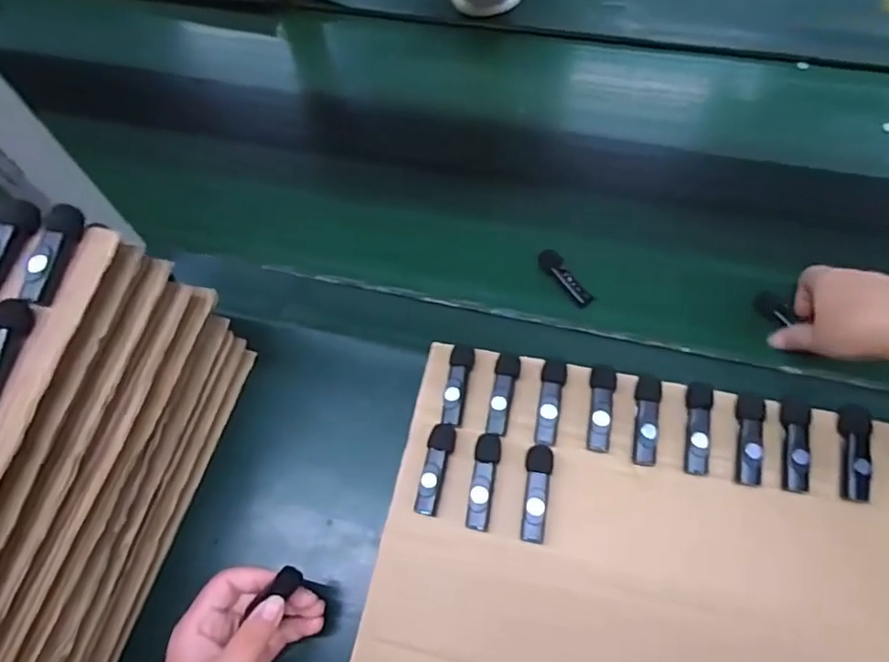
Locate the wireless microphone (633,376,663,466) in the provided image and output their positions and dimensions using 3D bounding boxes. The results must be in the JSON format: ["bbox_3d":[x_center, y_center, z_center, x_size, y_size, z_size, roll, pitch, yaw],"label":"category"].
[{"bbox_3d":[0.145,0.063,0.413,0.017,0.015,0.063,7,61,8],"label":"wireless microphone"}]

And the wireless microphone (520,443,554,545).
[{"bbox_3d":[0.062,0.111,0.399,0.019,0.016,0.065,15,65,-1],"label":"wireless microphone"}]

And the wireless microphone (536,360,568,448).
[{"bbox_3d":[0.078,0.052,0.422,0.017,0.011,0.062,8,61,9],"label":"wireless microphone"}]

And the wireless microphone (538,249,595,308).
[{"bbox_3d":[0.112,-0.049,0.537,0.019,0.014,0.068,-32,63,-13],"label":"wireless microphone"}]

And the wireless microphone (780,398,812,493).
[{"bbox_3d":[0.243,0.076,0.399,0.019,0.012,0.067,10,62,10],"label":"wireless microphone"}]

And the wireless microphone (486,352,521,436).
[{"bbox_3d":[0.043,0.047,0.429,0.018,0.012,0.063,11,62,10],"label":"wireless microphone"}]

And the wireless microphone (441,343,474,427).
[{"bbox_3d":[0.010,0.040,0.434,0.017,0.010,0.061,7,61,8],"label":"wireless microphone"}]

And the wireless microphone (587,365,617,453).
[{"bbox_3d":[0.114,0.055,0.418,0.017,0.012,0.062,6,61,8],"label":"wireless microphone"}]

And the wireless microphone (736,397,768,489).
[{"bbox_3d":[0.211,0.075,0.400,0.018,0.013,0.063,6,68,17],"label":"wireless microphone"}]

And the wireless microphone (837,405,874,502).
[{"bbox_3d":[0.279,0.082,0.390,0.019,0.015,0.062,8,61,9],"label":"wireless microphone"}]

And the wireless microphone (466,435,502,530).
[{"bbox_3d":[0.027,0.104,0.404,0.017,0.011,0.065,8,61,9],"label":"wireless microphone"}]

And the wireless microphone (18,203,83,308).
[{"bbox_3d":[-0.239,-0.047,0.352,0.018,0.019,0.064,7,72,30],"label":"wireless microphone"}]

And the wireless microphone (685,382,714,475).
[{"bbox_3d":[0.179,0.067,0.409,0.017,0.014,0.065,9,62,9],"label":"wireless microphone"}]

